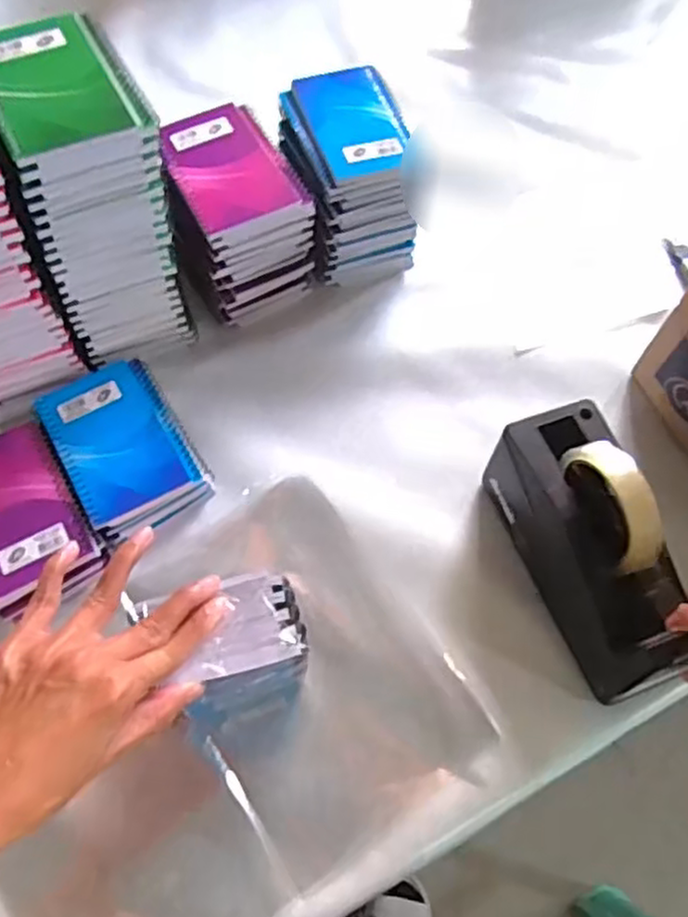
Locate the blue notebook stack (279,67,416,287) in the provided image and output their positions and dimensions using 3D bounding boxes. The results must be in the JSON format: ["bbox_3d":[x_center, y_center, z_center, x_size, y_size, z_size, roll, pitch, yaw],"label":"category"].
[{"bbox_3d":[0.004,-0.266,0.690,0.099,0.122,0.143,-14,64,-8],"label":"blue notebook stack"}]

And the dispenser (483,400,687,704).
[{"bbox_3d":[0.181,0.059,0.525,0.075,0.115,0.194,-16,64,-9],"label":"dispenser"}]

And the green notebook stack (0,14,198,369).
[{"bbox_3d":[-0.199,-0.196,0.585,0.104,0.238,0.131,-24,67,-14],"label":"green notebook stack"}]

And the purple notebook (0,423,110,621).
[{"bbox_3d":[-0.256,0.044,0.558,0.096,0.013,0.145,-29,68,-16],"label":"purple notebook"}]

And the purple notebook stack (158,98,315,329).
[{"bbox_3d":[-0.100,-0.213,0.655,0.104,0.129,0.126,-30,67,-15],"label":"purple notebook stack"}]

